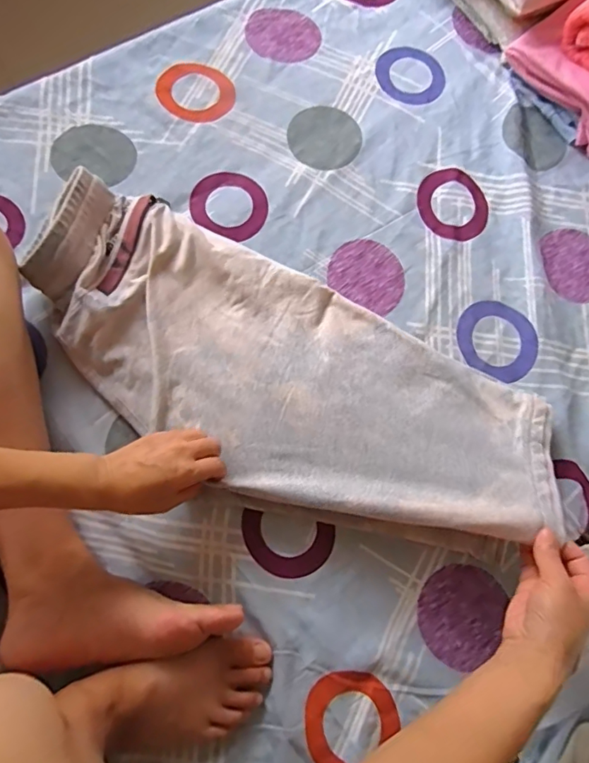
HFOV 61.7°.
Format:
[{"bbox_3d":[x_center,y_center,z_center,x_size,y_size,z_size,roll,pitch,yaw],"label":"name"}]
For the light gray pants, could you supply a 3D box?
[{"bbox_3d":[-0.016,-0.014,0.491,0.538,0.059,0.228,28,76,7],"label":"light gray pants"}]

